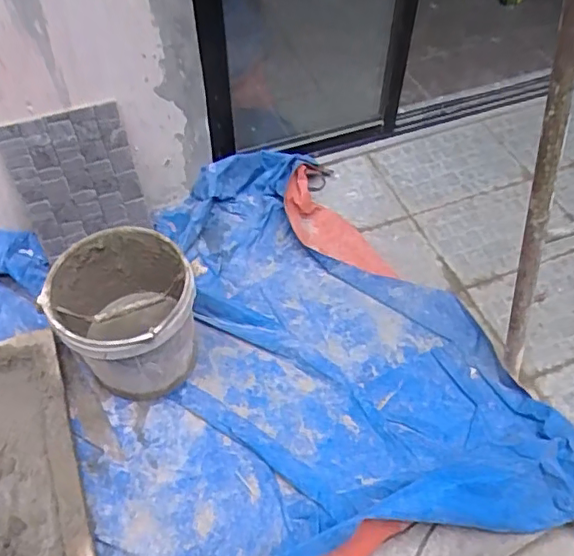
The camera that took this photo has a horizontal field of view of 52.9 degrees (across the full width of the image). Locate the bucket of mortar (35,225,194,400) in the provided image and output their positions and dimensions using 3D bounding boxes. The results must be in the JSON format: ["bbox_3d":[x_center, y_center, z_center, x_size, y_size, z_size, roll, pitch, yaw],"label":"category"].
[{"bbox_3d":[-0.363,0.091,1.361,0.298,0.312,0.306,0,54,0],"label":"bucket of mortar"}]

